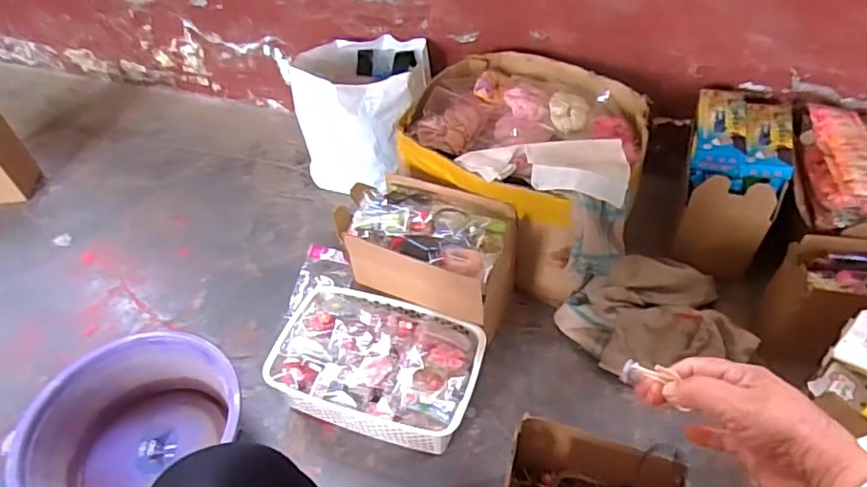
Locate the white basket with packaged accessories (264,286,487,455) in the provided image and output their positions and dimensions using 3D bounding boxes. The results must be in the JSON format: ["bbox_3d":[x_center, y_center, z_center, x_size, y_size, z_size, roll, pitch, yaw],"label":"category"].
[{"bbox_3d":[-0.083,0.190,0.869,0.296,0.099,0.198,15,50,16],"label":"white basket with packaged accessories"}]

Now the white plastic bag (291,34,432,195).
[{"bbox_3d":[-0.132,-0.263,1.174,0.238,0.242,0.245,18,50,18],"label":"white plastic bag"}]

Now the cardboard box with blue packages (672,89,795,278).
[{"bbox_3d":[0.511,-0.124,1.003,0.148,0.222,0.274,15,49,16],"label":"cardboard box with blue packages"}]

